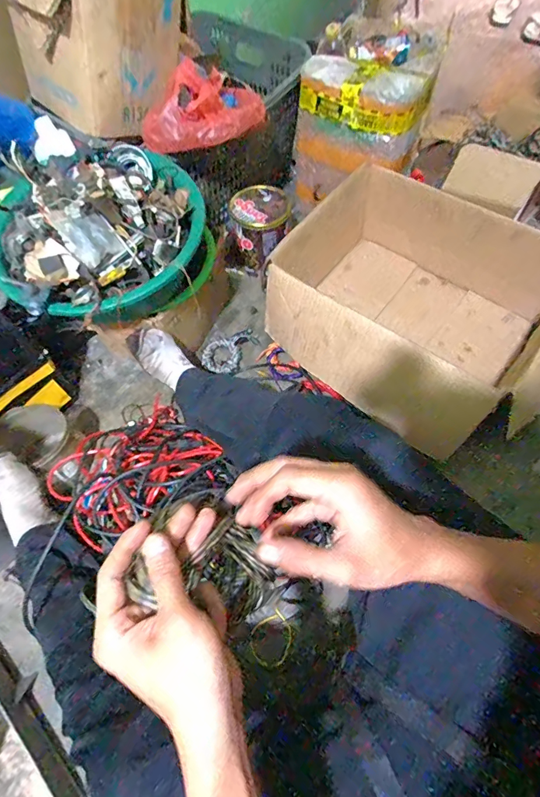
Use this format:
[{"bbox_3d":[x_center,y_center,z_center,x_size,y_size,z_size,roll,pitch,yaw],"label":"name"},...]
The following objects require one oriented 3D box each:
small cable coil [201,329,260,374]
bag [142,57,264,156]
[{"bbox_3d":[-0.094,-0.112,0.931,0.093,0.019,0.134,25,66,15],"label":"small cable coil"},{"bbox_3d":[-0.125,-0.536,0.755,0.230,0.088,0.173,-20,63,-8],"label":"bag"}]

